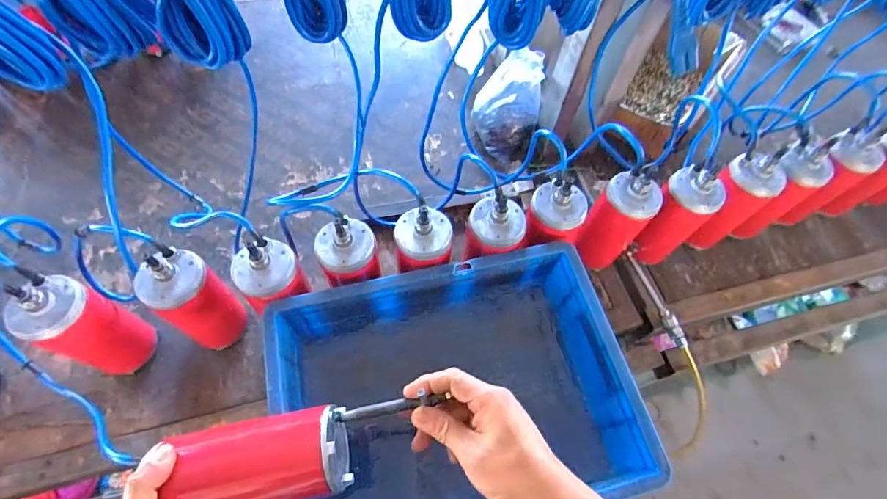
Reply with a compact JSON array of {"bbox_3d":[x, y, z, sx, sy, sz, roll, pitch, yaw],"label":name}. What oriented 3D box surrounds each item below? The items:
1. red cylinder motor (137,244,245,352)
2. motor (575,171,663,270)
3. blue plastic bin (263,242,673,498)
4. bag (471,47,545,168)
[{"bbox_3d":[-0.316,0.069,0.553,0.067,0.201,0.072,1,62,-3],"label":"red cylinder motor"},{"bbox_3d":[0.254,-0.035,0.646,0.077,0.183,0.075,1,62,-3],"label":"motor"},{"bbox_3d":[0.010,0.191,0.548,0.396,0.173,0.294,-11,64,-9],"label":"blue plastic bin"},{"bbox_3d":[0.118,-0.274,0.789,0.130,0.156,0.147,12,62,3],"label":"bag"}]

